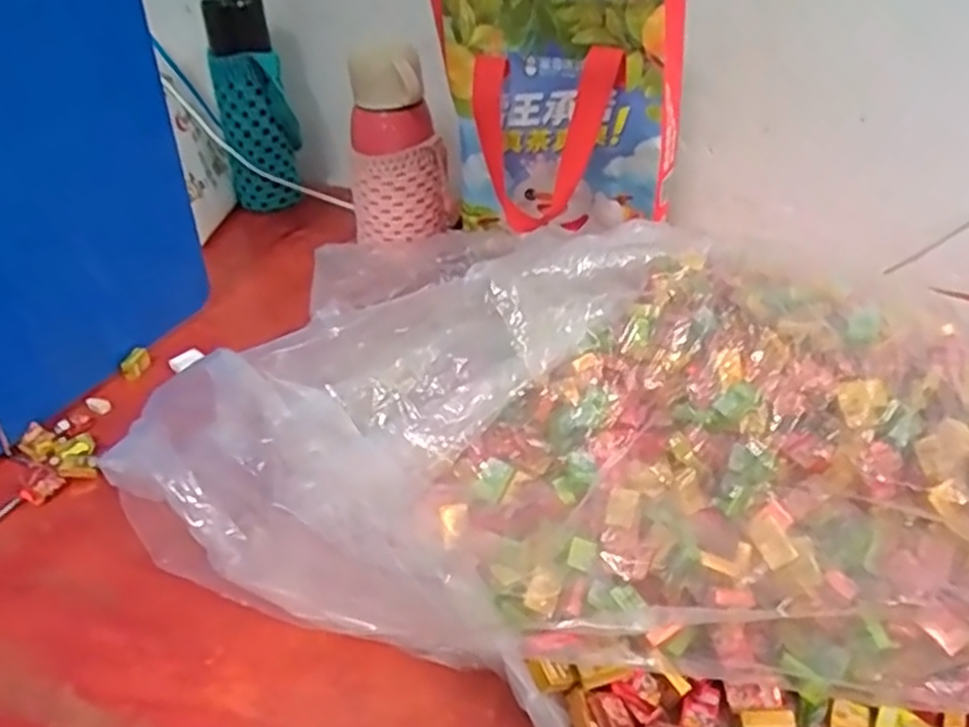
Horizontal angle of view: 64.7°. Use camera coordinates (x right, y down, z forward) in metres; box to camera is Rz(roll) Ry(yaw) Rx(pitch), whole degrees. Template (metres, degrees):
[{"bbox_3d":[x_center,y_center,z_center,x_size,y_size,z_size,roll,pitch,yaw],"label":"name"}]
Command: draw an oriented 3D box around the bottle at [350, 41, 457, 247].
[{"bbox_3d":[-0.083,-0.204,0.718,0.080,0.179,0.065,12,37,19],"label":"bottle"}]

